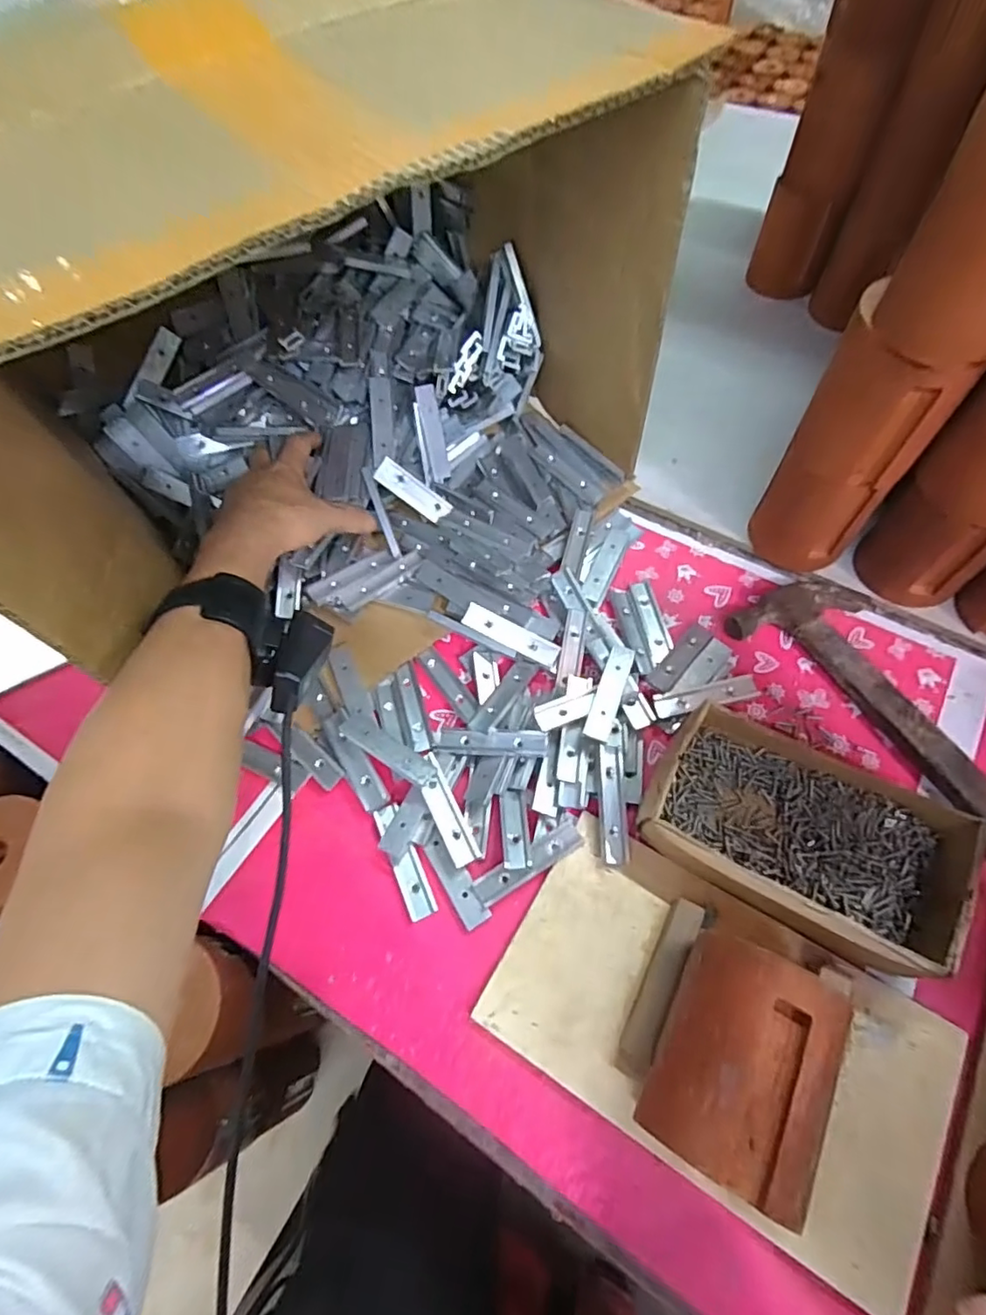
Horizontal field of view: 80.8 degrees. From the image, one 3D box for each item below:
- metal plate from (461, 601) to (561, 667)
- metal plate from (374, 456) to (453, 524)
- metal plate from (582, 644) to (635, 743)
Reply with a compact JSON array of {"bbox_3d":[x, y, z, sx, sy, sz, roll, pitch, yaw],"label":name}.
[{"bbox_3d":[0.015,-0.018,0.458,0.080,0.006,0.018,27,66,-1],"label":"metal plate"},{"bbox_3d":[-0.069,-0.145,0.507,0.069,0.006,0.024,33,78,-18],"label":"metal plate"},{"bbox_3d":[0.084,0.024,0.414,0.018,0.004,0.074,20,63,11],"label":"metal plate"}]

